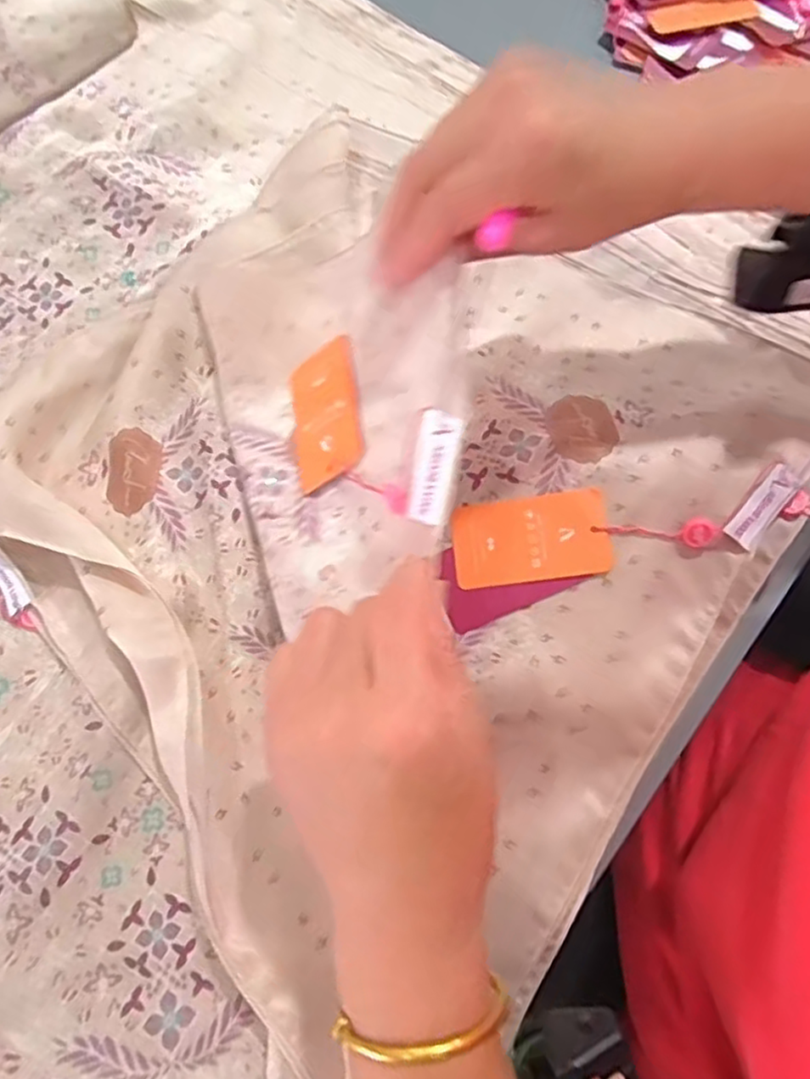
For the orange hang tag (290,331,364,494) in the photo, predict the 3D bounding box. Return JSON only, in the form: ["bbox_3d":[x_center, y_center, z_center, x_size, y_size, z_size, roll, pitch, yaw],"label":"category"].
[{"bbox_3d":[-0.041,-0.068,0.355,0.047,0.004,0.081,-27,61,33],"label":"orange hang tag"}]

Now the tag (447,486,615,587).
[{"bbox_3d":[0.065,-0.001,0.355,0.079,0.004,0.044,-7,80,9],"label":"tag"}]

